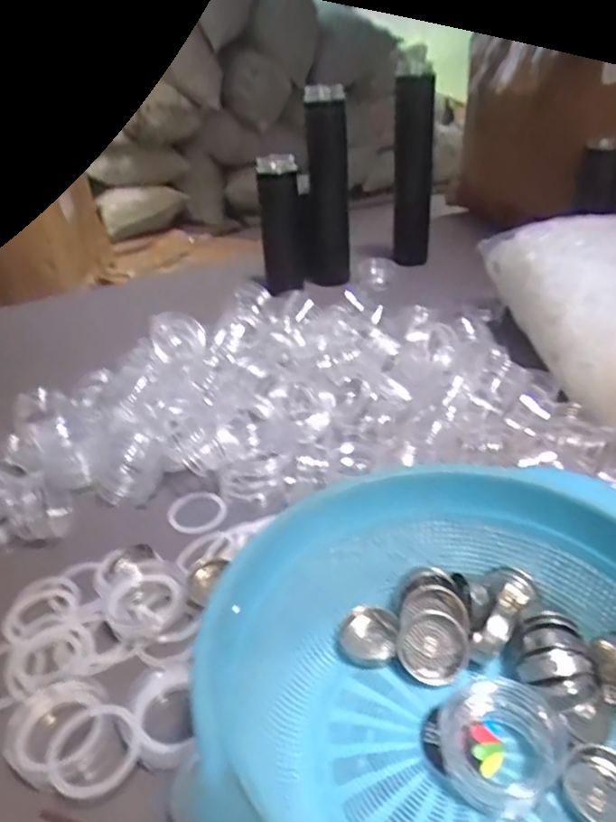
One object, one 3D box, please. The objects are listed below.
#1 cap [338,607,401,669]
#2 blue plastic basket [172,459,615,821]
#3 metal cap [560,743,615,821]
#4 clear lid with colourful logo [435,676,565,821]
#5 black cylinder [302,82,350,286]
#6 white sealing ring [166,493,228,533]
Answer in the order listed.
[{"bbox_3d":[0.043,0.160,0.439,0.042,0.015,0.042,-2,33,2],"label":"cap"},{"bbox_3d":[0.108,0.159,0.363,0.302,0.120,0.265,-3,33,1],"label":"blue plastic basket"},{"bbox_3d":[0.166,0.215,0.347,0.042,0.023,0.044,-2,33,2],"label":"metal cap"},{"bbox_3d":[0.111,0.195,0.363,0.074,0.033,0.066,16,38,27],"label":"clear lid with colourful logo"},{"bbox_3d":[0.030,-0.378,1.046,0.075,0.311,0.057,-5,33,-2],"label":"black cylinder"},{"bbox_3d":[-0.117,0.104,0.632,0.059,0.010,0.053,19,39,31],"label":"white sealing ring"}]

